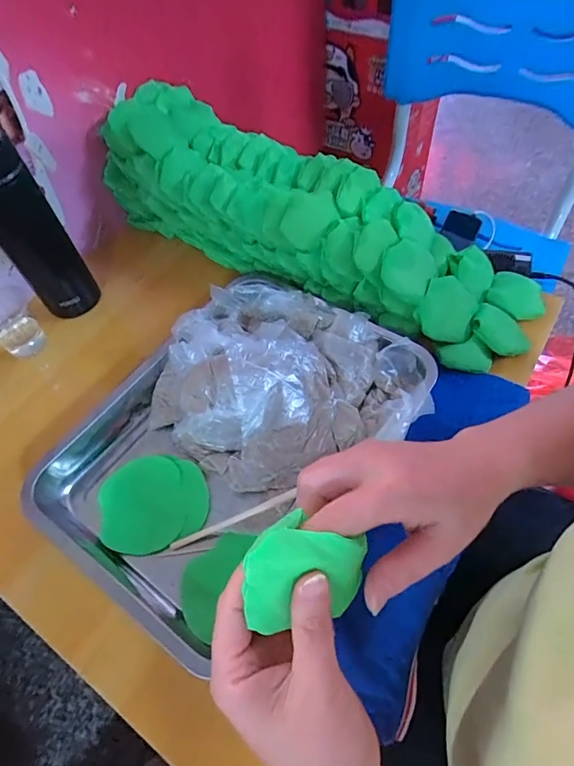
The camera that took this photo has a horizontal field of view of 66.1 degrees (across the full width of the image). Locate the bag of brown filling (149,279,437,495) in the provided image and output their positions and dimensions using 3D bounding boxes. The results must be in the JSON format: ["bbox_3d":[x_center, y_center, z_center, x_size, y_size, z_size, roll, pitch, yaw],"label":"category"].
[{"bbox_3d":[-0.003,-0.010,0.439,0.257,0.063,0.227,34,65,23],"label":"bag of brown filling"}]

